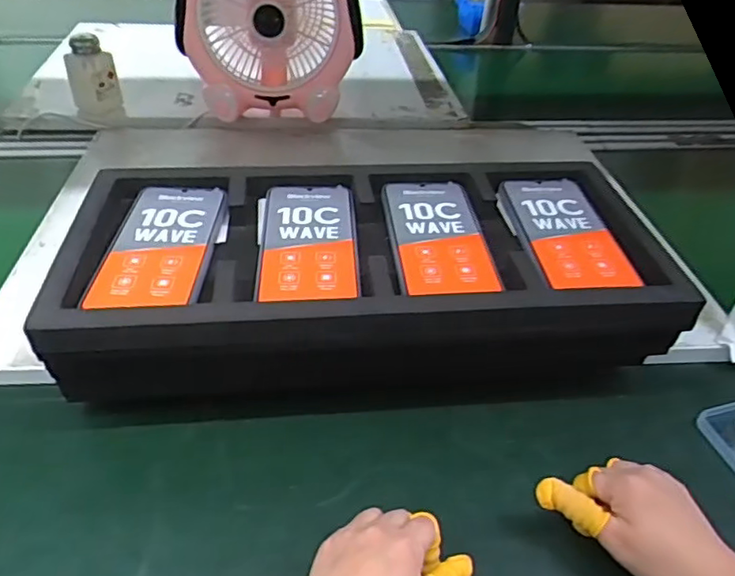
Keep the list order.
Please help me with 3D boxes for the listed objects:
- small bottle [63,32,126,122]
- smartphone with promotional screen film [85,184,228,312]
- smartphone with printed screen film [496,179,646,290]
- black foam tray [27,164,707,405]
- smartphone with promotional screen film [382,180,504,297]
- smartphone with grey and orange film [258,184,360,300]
[{"bbox_3d":[-0.399,-0.308,0.872,0.068,0.099,0.052,-14,42,-20],"label":"small bottle"},{"bbox_3d":[-0.164,-0.036,0.487,0.083,0.014,0.165,1,39,-3],"label":"smartphone with promotional screen film"},{"bbox_3d":[0.172,-0.050,0.520,0.078,0.015,0.162,-2,39,-7],"label":"smartphone with printed screen film"},{"bbox_3d":[-0.004,-0.014,0.527,0.472,0.113,0.215,-1,39,-6],"label":"black foam tray"},{"bbox_3d":[0.058,-0.047,0.512,0.078,0.012,0.164,-1,39,-6],"label":"smartphone with promotional screen film"},{"bbox_3d":[-0.049,-0.043,0.504,0.080,0.012,0.164,0,39,-5],"label":"smartphone with grey and orange film"}]

